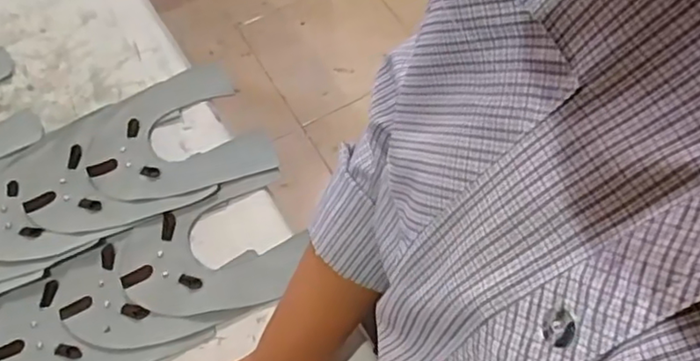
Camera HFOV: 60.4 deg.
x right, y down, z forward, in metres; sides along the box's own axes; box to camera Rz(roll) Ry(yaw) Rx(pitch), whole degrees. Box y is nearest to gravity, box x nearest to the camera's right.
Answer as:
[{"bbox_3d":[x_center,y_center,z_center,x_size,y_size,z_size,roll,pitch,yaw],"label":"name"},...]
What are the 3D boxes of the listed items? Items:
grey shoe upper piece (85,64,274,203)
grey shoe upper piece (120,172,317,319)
[{"bbox_3d":[-0.172,-0.048,0.588,0.167,0.006,0.148,-19,61,-8],"label":"grey shoe upper piece"},{"bbox_3d":[-0.117,0.063,0.521,0.153,0.004,0.116,-26,62,-12],"label":"grey shoe upper piece"}]

